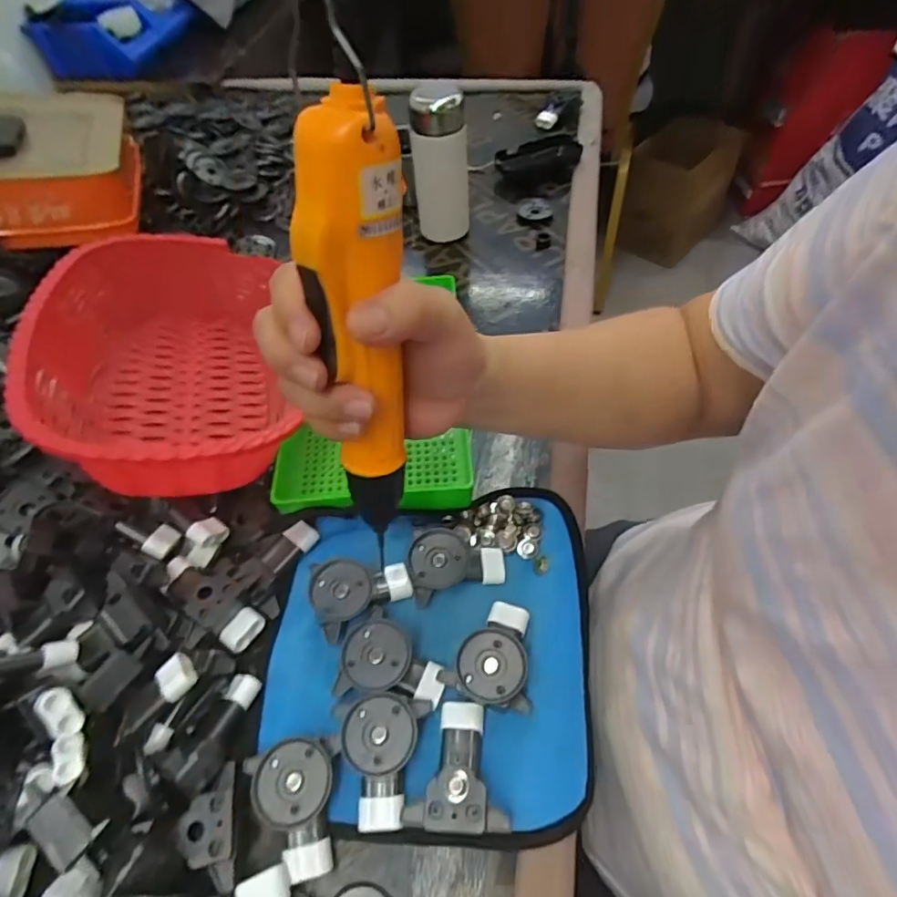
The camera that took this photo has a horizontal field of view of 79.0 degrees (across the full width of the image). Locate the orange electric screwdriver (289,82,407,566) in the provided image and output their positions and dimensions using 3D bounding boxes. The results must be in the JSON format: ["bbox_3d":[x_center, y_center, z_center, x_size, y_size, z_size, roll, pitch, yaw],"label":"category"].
[{"bbox_3d":[-0.037,-0.032,0.240,0.035,0.209,0.027,8,43,8],"label":"orange electric screwdriver"}]

